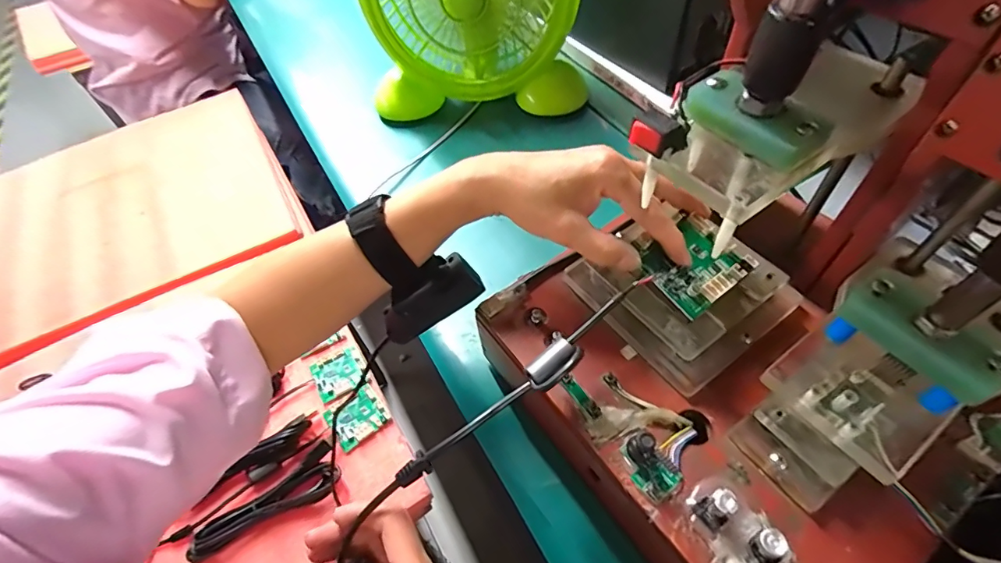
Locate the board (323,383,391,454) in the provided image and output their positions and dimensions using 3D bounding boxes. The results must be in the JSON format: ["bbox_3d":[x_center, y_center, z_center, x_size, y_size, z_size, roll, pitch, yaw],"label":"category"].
[{"bbox_3d":[-0.161,0.153,0.535,0.059,0.014,0.050,-34,57,-18],"label":"board"}]

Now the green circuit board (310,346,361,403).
[{"bbox_3d":[-0.196,0.112,0.576,0.055,0.010,0.054,-27,55,-14],"label":"green circuit board"}]

